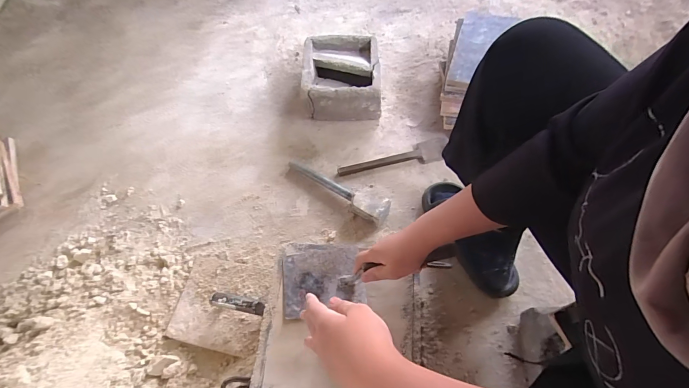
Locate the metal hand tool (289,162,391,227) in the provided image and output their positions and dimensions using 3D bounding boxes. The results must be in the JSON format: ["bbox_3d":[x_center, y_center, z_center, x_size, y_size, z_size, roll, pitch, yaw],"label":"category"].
[{"bbox_3d":[-0.022,-0.005,0.771,0.255,0.041,0.058,24,67,14],"label":"metal hand tool"}]

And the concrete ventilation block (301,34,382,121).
[{"bbox_3d":[-0.007,-0.297,0.891,0.185,0.107,0.197,-1,63,2],"label":"concrete ventilation block"}]

